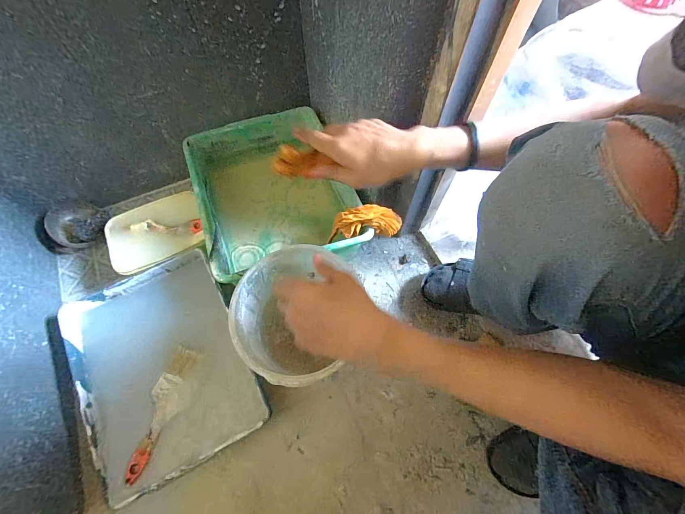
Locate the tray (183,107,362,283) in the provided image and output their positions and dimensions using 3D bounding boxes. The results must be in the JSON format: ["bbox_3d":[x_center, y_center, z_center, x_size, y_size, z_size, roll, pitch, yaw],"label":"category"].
[{"bbox_3d":[-0.149,-0.137,0.693,0.304,0.118,0.381,-20,66,-9],"label":"tray"}]

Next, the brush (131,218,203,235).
[{"bbox_3d":[-0.362,-0.064,0.644,0.145,0.011,0.030,1,64,1],"label":"brush"}]

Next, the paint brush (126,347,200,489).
[{"bbox_3d":[-0.312,0.262,0.541,0.061,0.011,0.208,17,66,9],"label":"paint brush"}]

